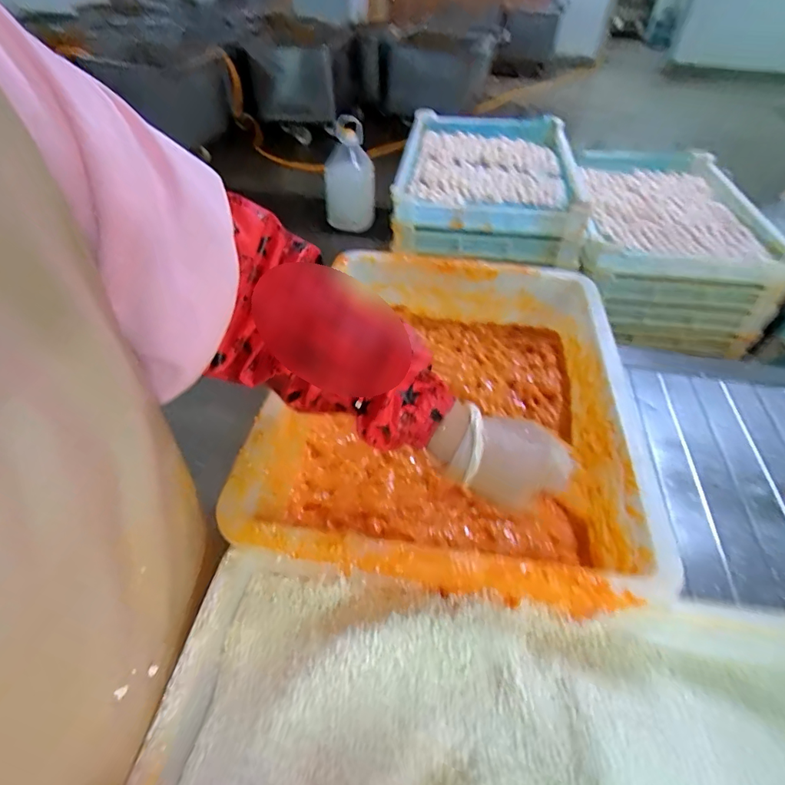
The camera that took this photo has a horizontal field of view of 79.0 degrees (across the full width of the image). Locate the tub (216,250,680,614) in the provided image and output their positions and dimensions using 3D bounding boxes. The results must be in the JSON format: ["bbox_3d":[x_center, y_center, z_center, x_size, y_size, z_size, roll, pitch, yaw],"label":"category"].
[{"bbox_3d":[0.070,0.003,0.574,0.357,0.121,0.491,8,46,6],"label":"tub"}]

